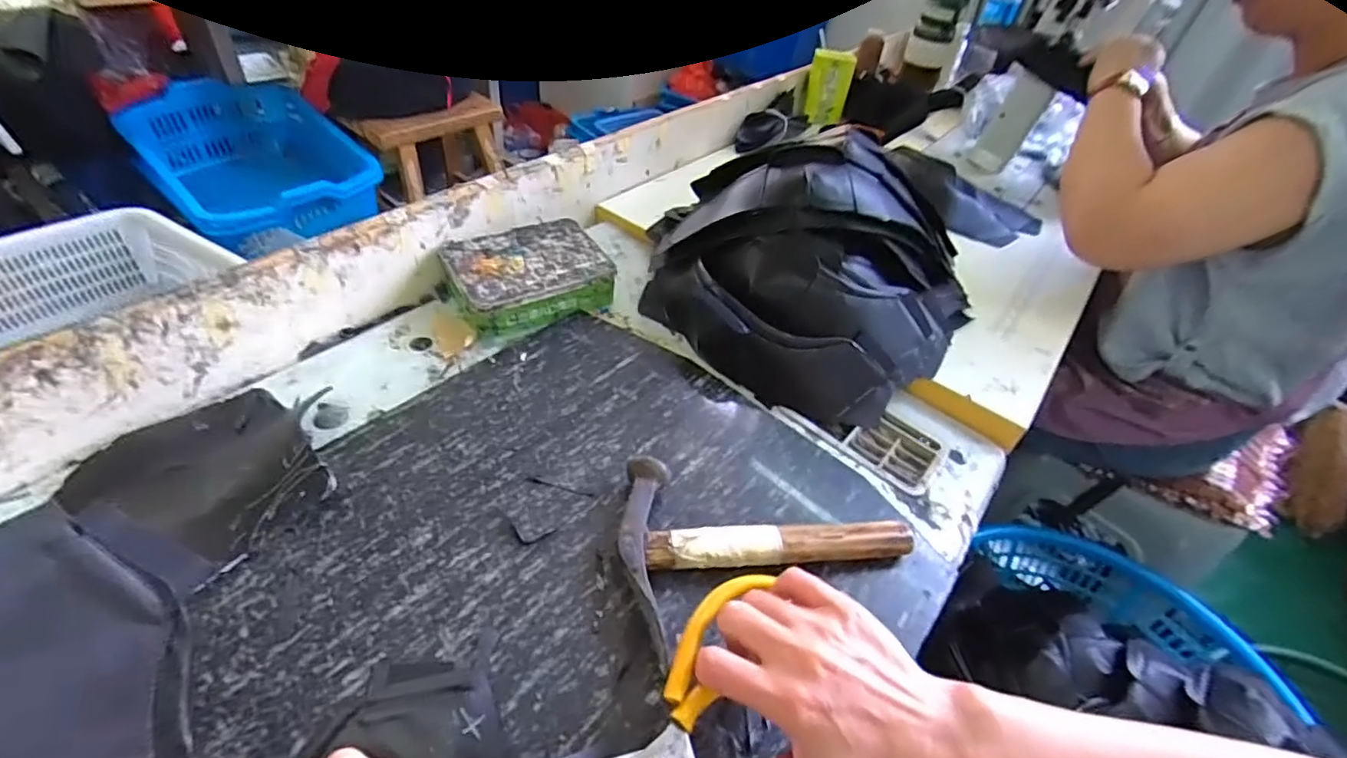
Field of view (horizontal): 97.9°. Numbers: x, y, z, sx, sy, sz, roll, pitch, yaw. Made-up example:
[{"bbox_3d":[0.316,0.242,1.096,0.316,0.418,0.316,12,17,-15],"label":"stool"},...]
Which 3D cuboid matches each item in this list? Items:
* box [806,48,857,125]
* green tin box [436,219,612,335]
[{"bbox_3d":[0.275,-0.518,1.041,0.072,0.111,0.042,10,43,4],"label":"box"},{"bbox_3d":[-0.147,-0.109,0.598,0.153,0.038,0.115,-17,48,-23],"label":"green tin box"}]

